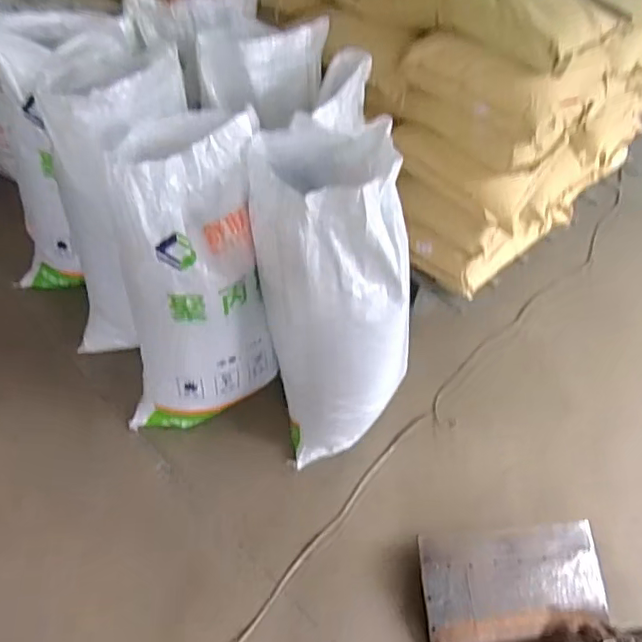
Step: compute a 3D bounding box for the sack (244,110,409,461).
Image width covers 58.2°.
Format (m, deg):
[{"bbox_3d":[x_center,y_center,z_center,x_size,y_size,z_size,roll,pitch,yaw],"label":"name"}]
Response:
[{"bbox_3d":[0.039,-0.053,1.406,0.341,0.712,0.452,-10,53,-4],"label":"sack"}]

